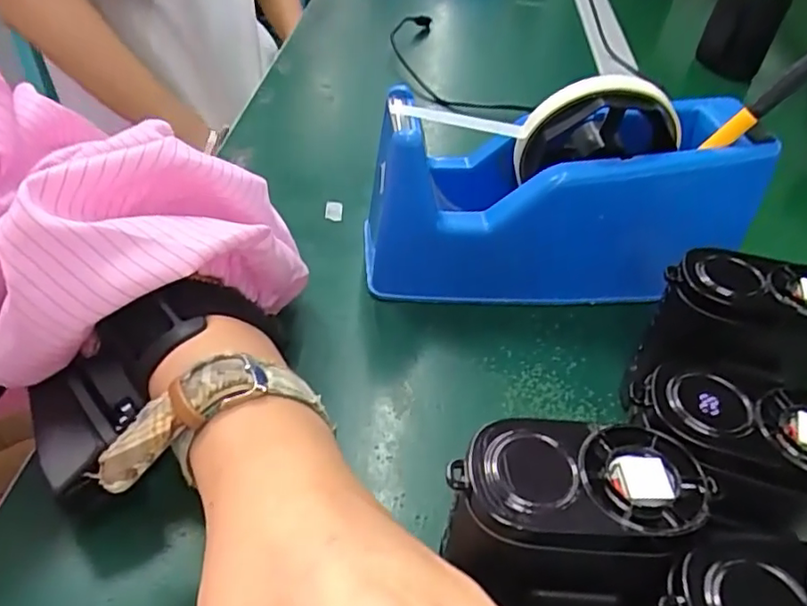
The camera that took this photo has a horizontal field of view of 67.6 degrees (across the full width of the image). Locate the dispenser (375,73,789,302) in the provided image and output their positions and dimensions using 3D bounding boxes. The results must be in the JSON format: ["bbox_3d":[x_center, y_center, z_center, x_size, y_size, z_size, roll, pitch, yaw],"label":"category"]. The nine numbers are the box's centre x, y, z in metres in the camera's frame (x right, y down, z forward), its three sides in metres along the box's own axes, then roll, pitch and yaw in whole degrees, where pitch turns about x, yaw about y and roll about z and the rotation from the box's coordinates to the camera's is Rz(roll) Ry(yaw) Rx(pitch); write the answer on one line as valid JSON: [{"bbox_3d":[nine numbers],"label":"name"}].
[{"bbox_3d":[0.081,-0.061,0.325,0.194,0.110,0.066,2,44,-5],"label":"dispenser"}]

